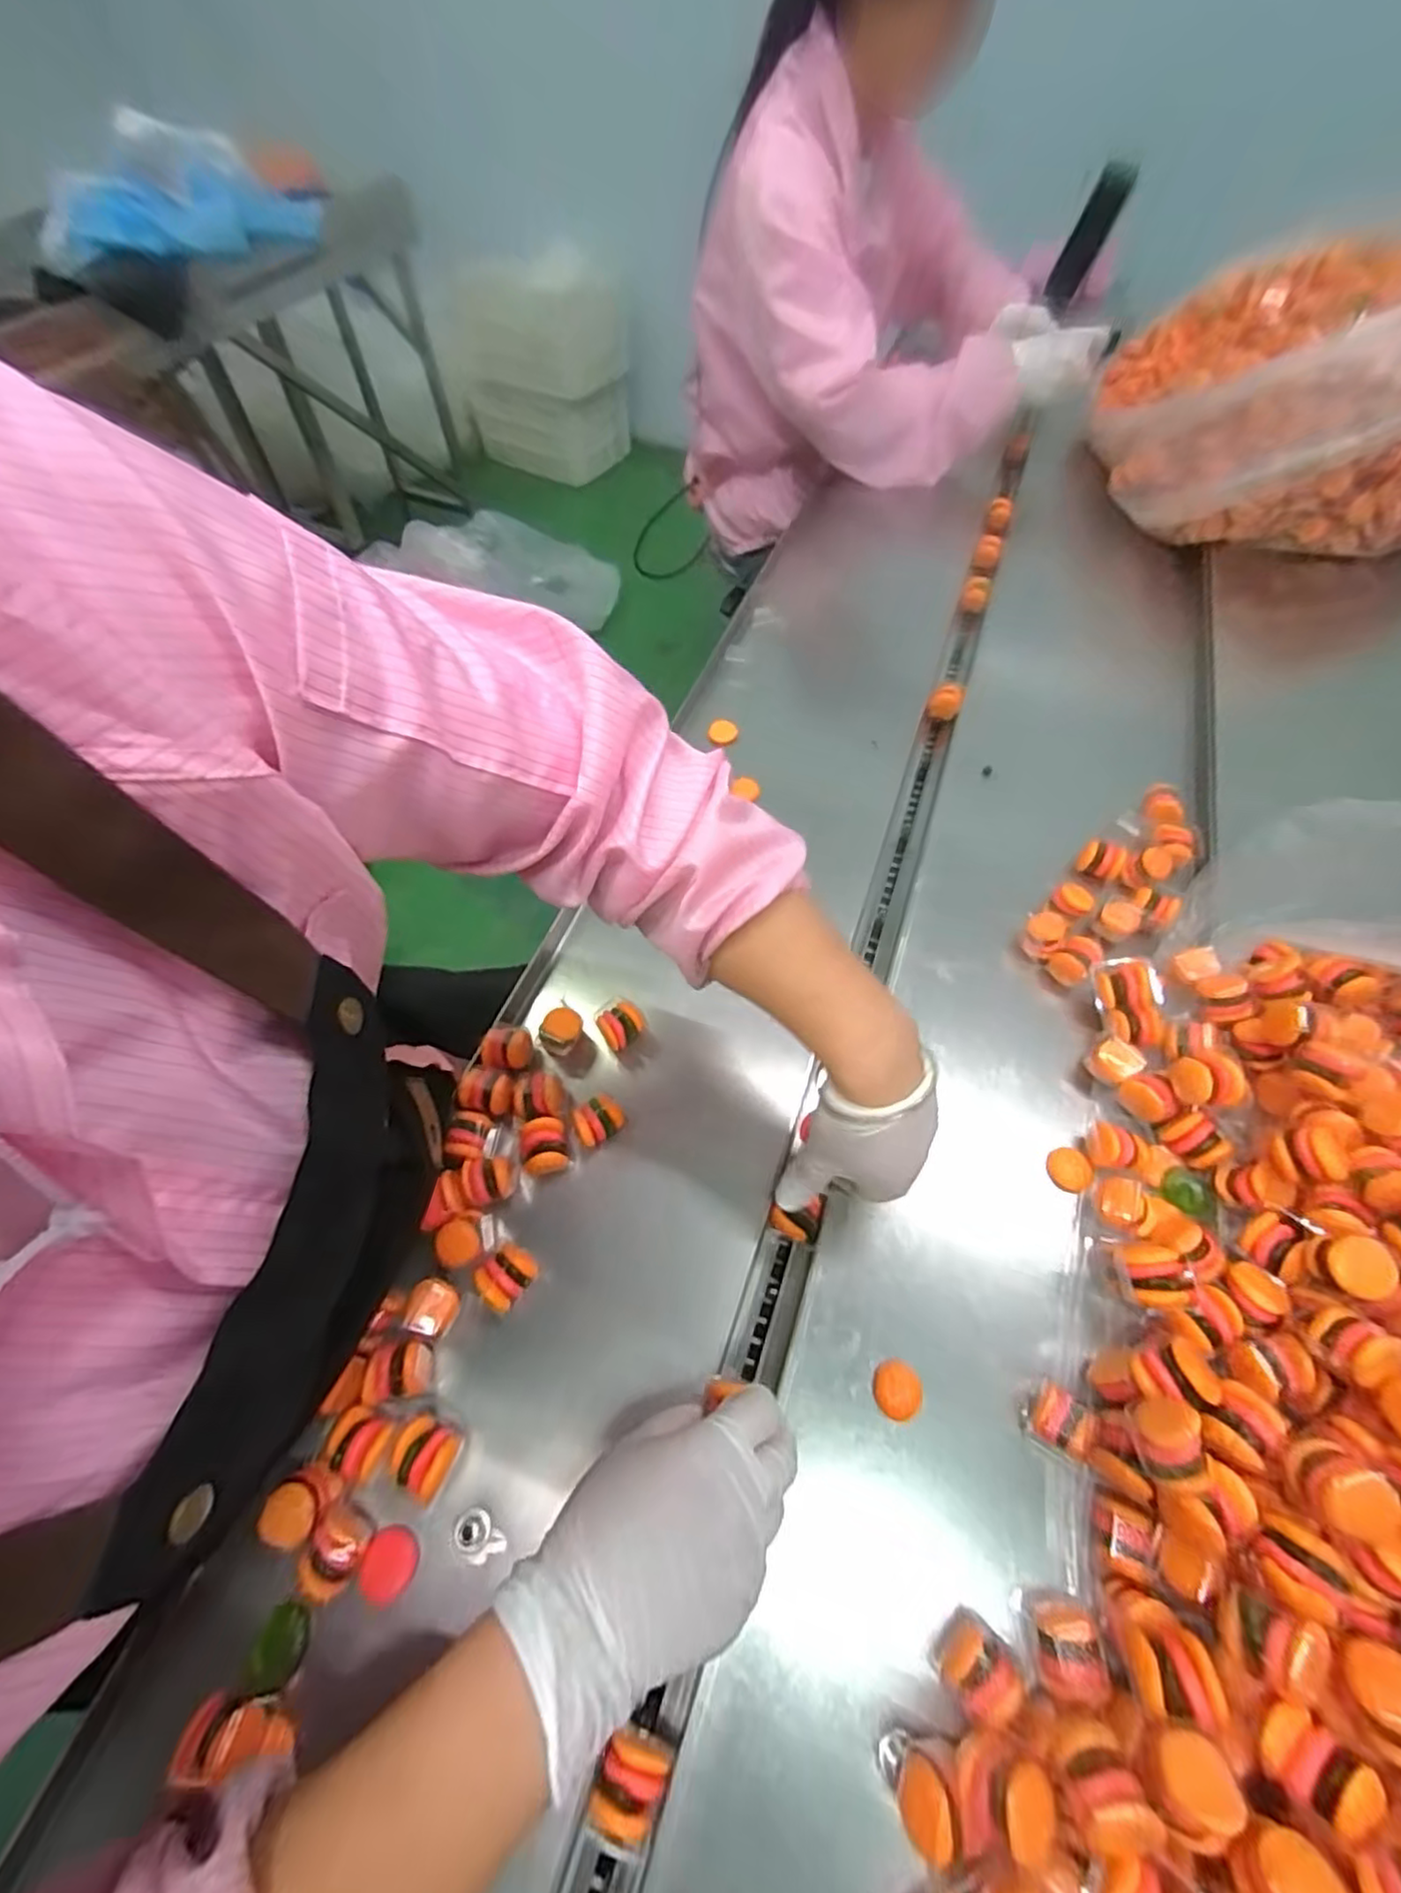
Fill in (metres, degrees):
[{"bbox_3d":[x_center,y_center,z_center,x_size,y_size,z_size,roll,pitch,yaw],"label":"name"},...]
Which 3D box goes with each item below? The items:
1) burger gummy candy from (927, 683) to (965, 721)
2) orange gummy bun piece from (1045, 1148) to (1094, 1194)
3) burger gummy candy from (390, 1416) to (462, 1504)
[{"bbox_3d":[0.254,-0.253,0.691,0.031,0.026,0.033,21,57,13],"label":"burger gummy candy"},{"bbox_3d":[0.248,0.151,0.449,0.028,0.009,0.028,-13,55,19],"label":"orange gummy bun piece"},{"bbox_3d":[-0.149,0.280,0.367,0.031,0.030,0.029,17,57,10],"label":"burger gummy candy"}]

